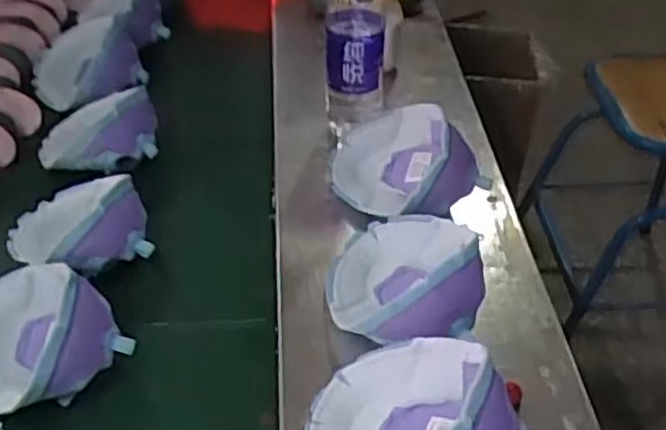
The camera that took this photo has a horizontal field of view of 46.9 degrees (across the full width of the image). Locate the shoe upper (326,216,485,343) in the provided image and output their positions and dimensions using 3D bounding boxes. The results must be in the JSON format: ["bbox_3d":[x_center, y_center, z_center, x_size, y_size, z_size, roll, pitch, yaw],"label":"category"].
[{"bbox_3d":[0.060,0.052,0.660,0.126,0.074,0.137,2,41,2],"label":"shoe upper"}]

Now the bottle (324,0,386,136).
[{"bbox_3d":[0.023,-0.195,0.781,0.061,0.195,0.055,3,41,0],"label":"bottle"}]

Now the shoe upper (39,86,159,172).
[{"bbox_3d":[-0.253,-0.095,0.818,0.127,0.054,0.113,-9,42,-14],"label":"shoe upper"}]

